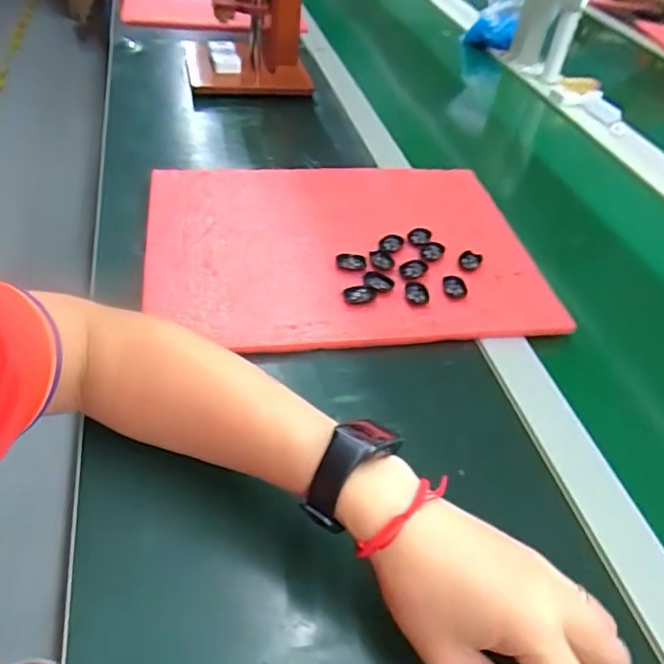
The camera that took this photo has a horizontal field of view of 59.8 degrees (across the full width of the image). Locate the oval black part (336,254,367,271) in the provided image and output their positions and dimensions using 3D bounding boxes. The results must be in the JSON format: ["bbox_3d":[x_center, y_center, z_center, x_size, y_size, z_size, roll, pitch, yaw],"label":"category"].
[{"bbox_3d":[0.017,-0.061,0.506,0.027,0.006,0.016,6,43,-3],"label":"oval black part"}]

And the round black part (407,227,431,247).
[{"bbox_3d":[0.082,-0.089,0.540,0.020,0.008,0.020,4,45,-4],"label":"round black part"}]

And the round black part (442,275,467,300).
[{"bbox_3d":[0.106,-0.039,0.499,0.022,0.006,0.027,16,44,8],"label":"round black part"}]

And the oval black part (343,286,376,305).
[{"bbox_3d":[0.023,-0.031,0.478,0.026,0.004,0.019,-2,45,-9],"label":"oval black part"}]

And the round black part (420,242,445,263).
[{"bbox_3d":[0.092,-0.073,0.533,0.021,0.010,0.021,4,45,-4],"label":"round black part"}]

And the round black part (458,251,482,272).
[{"bbox_3d":[0.125,-0.065,0.523,0.019,0.006,0.023,19,46,12],"label":"round black part"}]

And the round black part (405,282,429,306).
[{"bbox_3d":[0.072,-0.033,0.486,0.020,0.004,0.026,9,43,0],"label":"round black part"}]

